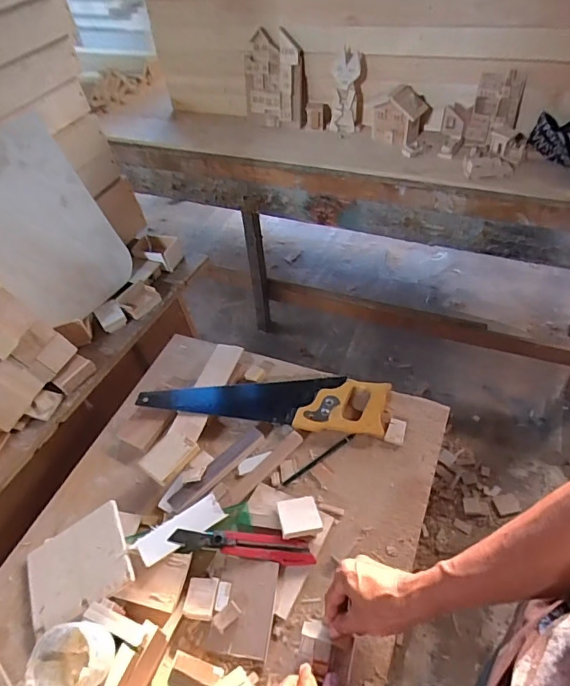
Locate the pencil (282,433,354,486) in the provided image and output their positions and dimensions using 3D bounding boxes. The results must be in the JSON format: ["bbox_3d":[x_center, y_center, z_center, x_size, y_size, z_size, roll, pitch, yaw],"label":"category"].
[{"bbox_3d":[0.050,0.173,0.708,0.132,0.009,0.011,-31,51,-18],"label":"pencil"}]

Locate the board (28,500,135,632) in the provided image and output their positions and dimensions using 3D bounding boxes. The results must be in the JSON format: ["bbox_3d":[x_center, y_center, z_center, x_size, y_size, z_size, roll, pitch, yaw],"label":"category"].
[{"bbox_3d":[-0.276,0.298,0.628,0.138,0.012,0.119,-32,53,-4],"label":"board"}]

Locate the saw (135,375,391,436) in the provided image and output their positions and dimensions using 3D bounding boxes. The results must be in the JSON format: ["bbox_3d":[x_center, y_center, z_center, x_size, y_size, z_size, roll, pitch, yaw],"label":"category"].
[{"bbox_3d":[-0.034,0.088,0.783,0.399,0.022,0.099,3,49,12],"label":"saw"}]

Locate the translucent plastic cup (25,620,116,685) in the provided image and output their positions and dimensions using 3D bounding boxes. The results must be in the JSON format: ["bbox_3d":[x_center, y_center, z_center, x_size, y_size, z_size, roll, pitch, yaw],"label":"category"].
[{"bbox_3d":[-0.211,0.322,0.473,0.072,0.054,0.067,-16,48,-5],"label":"translucent plastic cup"}]

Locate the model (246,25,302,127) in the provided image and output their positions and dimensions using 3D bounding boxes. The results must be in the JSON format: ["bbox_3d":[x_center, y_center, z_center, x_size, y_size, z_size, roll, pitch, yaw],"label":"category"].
[{"bbox_3d":[-0.041,-0.799,1.466,0.202,0.272,0.053,14,52,21],"label":"model"}]

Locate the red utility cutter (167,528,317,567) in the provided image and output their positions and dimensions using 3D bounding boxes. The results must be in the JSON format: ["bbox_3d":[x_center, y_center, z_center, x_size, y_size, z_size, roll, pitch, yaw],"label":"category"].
[{"bbox_3d":[-0.057,0.268,0.619,0.187,0.022,0.033,-1,49,9],"label":"red utility cutter"}]

